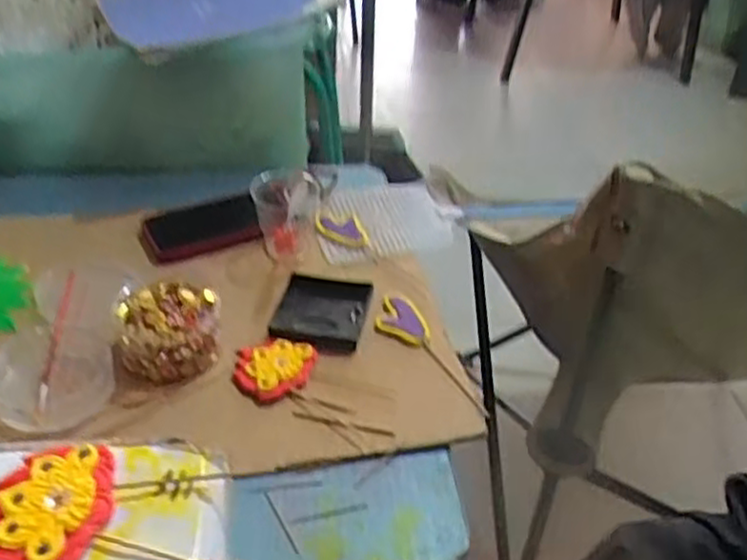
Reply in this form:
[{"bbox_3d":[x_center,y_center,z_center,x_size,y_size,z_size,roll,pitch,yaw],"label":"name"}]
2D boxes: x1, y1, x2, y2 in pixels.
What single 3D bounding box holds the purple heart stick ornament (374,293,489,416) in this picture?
[{"bbox_3d":[0.047,0.068,0.742,0.049,0.010,0.167,-14,41,-21],"label":"purple heart stick ornament"}]

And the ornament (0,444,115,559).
[{"bbox_3d":[-0.182,0.122,0.416,0.072,0.015,0.075,2,38,-2],"label":"ornament"}]

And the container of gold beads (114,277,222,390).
[{"bbox_3d":[-0.194,0.043,0.717,0.090,0.055,0.088,2,38,-2],"label":"container of gold beads"}]

